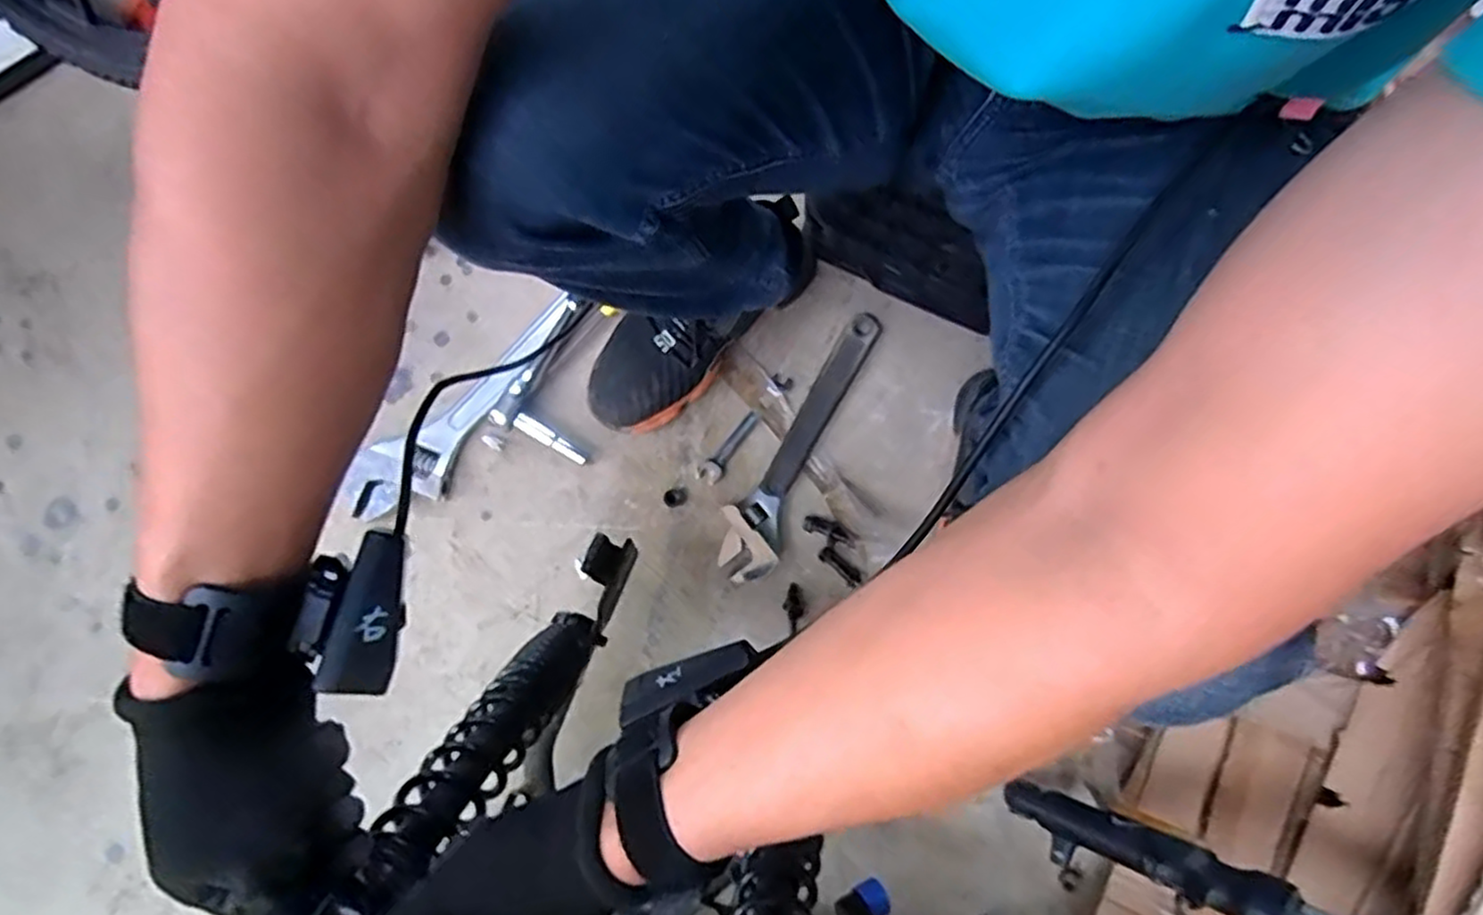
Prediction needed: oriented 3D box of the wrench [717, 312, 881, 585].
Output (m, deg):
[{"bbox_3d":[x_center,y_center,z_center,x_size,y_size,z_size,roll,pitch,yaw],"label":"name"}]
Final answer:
[{"bbox_3d":[0.054,-0.017,0.721,0.061,0.014,0.294,24,81,5],"label":"wrench"}]

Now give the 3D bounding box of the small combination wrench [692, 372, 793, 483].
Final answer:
[{"bbox_3d":[0.004,-0.029,0.725,0.024,0.012,0.133,39,83,7],"label":"small combination wrench"}]

